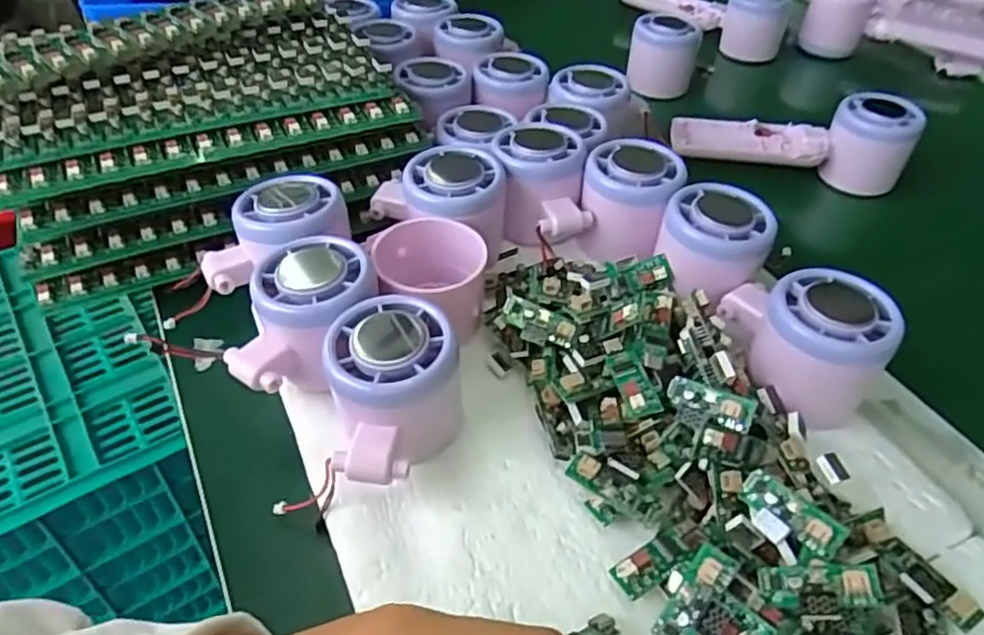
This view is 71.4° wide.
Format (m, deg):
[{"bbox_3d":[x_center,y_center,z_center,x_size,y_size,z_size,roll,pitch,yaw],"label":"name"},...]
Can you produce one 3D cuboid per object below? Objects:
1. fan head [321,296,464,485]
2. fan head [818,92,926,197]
[{"bbox_3d":[-0.041,0.034,0.294,0.055,0.055,0.072,-6,46,-8],"label":"fan head"},{"bbox_3d":[0.272,-0.125,0.496,0.055,0.059,0.043,23,49,19],"label":"fan head"}]

